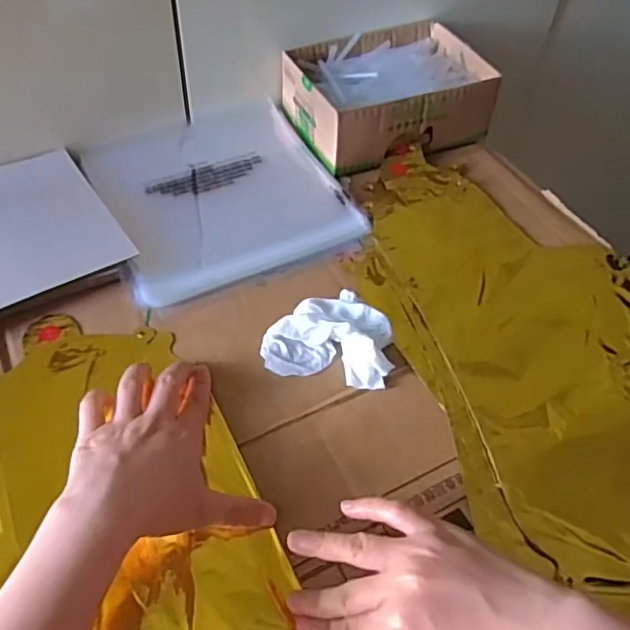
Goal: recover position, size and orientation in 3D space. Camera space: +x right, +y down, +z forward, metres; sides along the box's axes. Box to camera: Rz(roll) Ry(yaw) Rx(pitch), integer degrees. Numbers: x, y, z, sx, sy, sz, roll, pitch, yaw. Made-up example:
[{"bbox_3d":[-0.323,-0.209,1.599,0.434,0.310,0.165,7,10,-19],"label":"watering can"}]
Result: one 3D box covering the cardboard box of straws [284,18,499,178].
[{"bbox_3d":[0.074,-0.224,0.640,0.183,0.060,0.131,-20,55,-18],"label":"cardboard box of straws"}]

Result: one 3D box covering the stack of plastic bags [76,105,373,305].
[{"bbox_3d":[-0.087,-0.117,0.587,0.205,0.018,0.221,-21,56,-19],"label":"stack of plastic bags"}]

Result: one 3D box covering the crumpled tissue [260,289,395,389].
[{"bbox_3d":[0.012,0.012,0.481,0.093,0.026,0.076,9,51,4],"label":"crumpled tissue"}]

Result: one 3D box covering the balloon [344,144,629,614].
[{"bbox_3d":[0.187,0.030,0.487,0.230,0.009,0.451,-16,54,-16],"label":"balloon"}]

